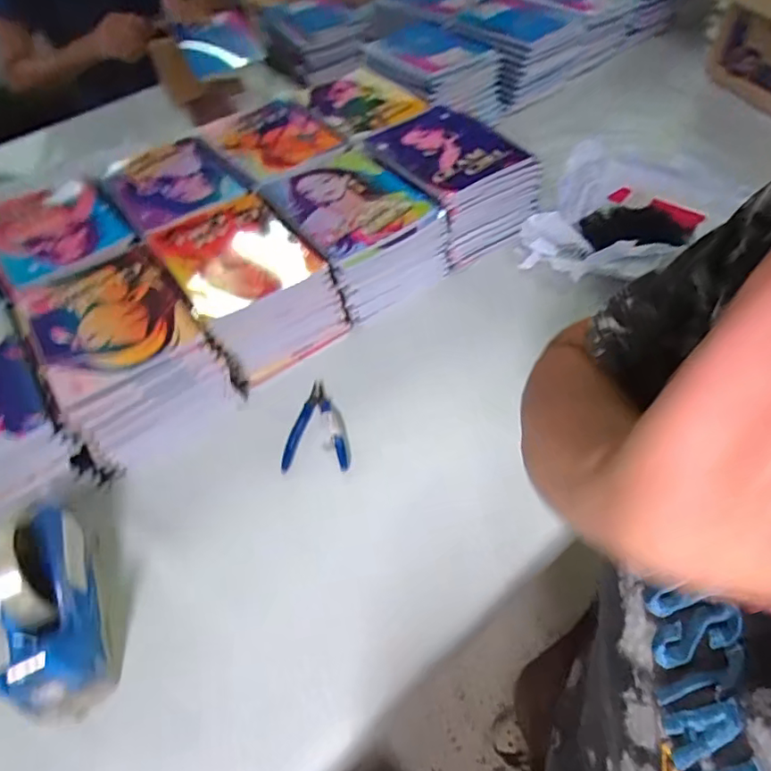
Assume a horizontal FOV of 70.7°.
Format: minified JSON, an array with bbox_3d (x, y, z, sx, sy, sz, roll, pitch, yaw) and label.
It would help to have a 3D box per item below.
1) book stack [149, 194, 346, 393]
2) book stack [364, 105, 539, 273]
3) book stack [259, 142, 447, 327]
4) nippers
[{"bbox_3d":[-0.175,-0.130,0.686,0.155,0.116,0.207,-30,52,-20],"label":"book stack"},{"bbox_3d":[0.093,-0.298,0.790,0.170,0.109,0.218,-25,50,-15],"label":"book stack"},{"bbox_3d":[-0.041,-0.207,0.738,0.170,0.118,0.216,-28,51,-18],"label":"book stack"},{"bbox_3d":[-0.075,0.041,0.609,0.070,0.008,0.118,-4,48,3],"label":"nippers"}]

